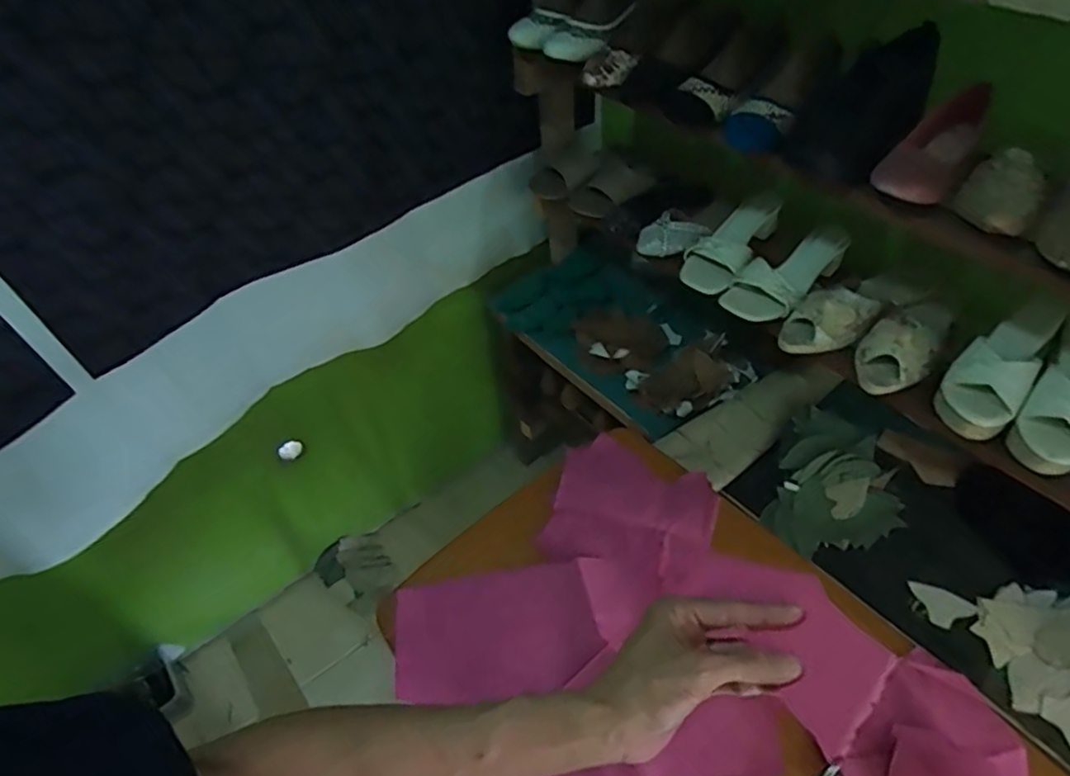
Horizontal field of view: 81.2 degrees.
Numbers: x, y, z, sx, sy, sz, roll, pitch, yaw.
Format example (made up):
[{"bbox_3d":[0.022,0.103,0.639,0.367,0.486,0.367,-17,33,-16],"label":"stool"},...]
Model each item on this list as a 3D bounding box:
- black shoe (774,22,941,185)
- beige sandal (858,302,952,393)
[{"bbox_3d":[0.398,-0.343,0.734,0.109,0.078,0.238,38,83,31],"label":"black shoe"},{"bbox_3d":[0.512,-0.075,0.849,0.090,0.056,0.216,31,57,28],"label":"beige sandal"}]

